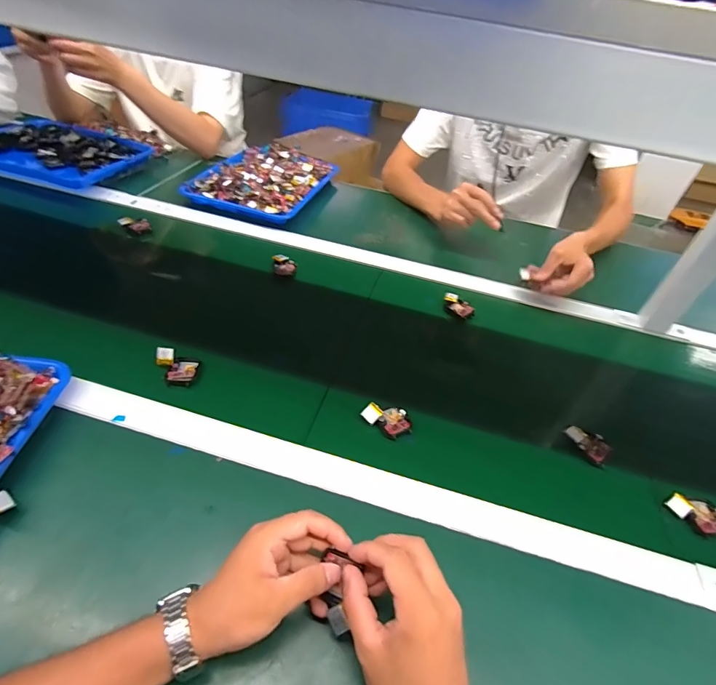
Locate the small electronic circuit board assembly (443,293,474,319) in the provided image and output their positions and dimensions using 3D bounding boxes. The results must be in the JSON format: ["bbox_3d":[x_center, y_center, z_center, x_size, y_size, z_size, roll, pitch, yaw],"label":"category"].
[{"bbox_3d":[0.170,-0.062,0.687,0.056,0.018,0.029,33,49,24],"label":"small electronic circuit board assembly"}]

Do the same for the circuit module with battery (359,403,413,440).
[{"bbox_3d":[0.035,0.095,0.503,0.057,0.021,0.040,-6,45,-14],"label":"circuit module with battery"}]

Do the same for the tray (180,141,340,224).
[{"bbox_3d":[-0.201,-0.364,0.912,0.236,0.042,0.308,17,44,9],"label":"tray"}]

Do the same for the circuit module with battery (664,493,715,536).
[{"bbox_3d":[0.383,0.192,0.461,0.041,0.013,0.054,-20,50,-26],"label":"circuit module with battery"}]

